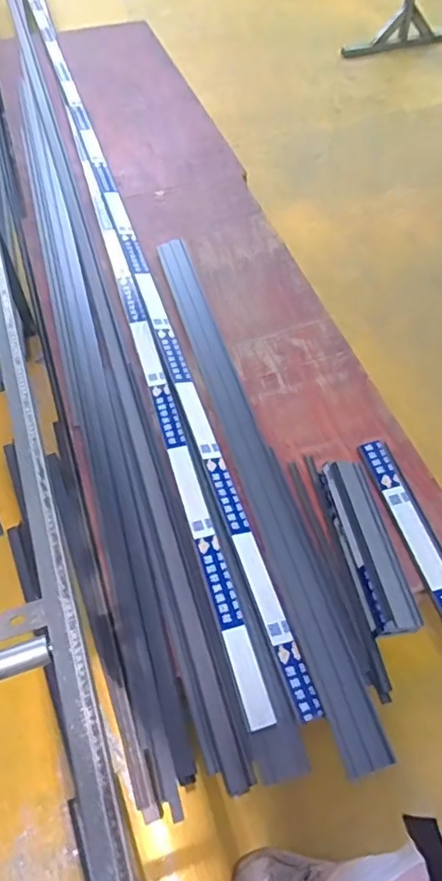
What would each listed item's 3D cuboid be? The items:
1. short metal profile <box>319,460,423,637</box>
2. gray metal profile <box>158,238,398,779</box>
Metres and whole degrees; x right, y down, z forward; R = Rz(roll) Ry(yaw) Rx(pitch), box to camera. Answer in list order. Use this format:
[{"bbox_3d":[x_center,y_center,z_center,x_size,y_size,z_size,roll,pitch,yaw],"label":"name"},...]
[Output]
[{"bbox_3d":[0.364,0.246,1.442,0.122,0.071,0.481,-10,56,-6],"label":"short metal profile"},{"bbox_3d":[0.073,-0.025,1.648,0.126,0.039,1.731,-14,55,-8],"label":"gray metal profile"}]

